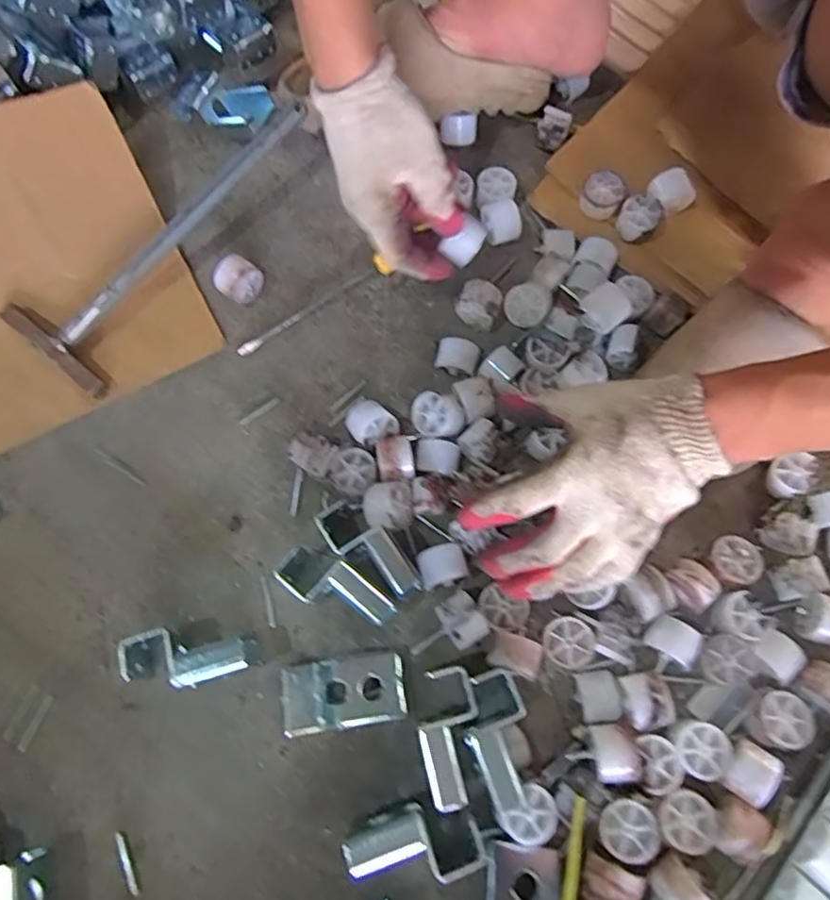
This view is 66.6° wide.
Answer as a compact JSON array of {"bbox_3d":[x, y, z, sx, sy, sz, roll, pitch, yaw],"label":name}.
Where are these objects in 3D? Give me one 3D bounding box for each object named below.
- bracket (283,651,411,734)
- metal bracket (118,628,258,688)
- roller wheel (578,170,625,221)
[{"bbox_3d":[-0.049,0.166,0.435,0.083,0.032,0.045,-9,70,-3],"label":"bracket"},{"bbox_3d":[-0.153,0.144,0.435,0.086,0.046,0.033,3,70,2],"label":"metal bracket"},{"bbox_3d":[0.165,-0.225,0.559,0.035,0.026,0.029,23,72,8],"label":"roller wheel"}]

